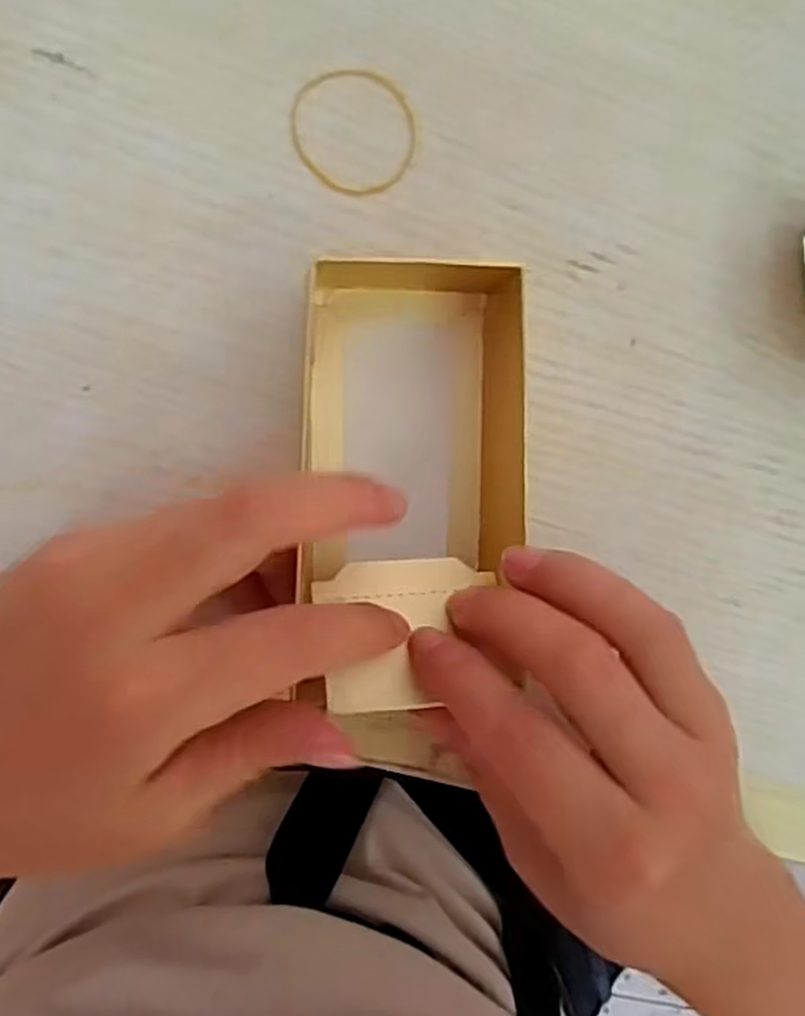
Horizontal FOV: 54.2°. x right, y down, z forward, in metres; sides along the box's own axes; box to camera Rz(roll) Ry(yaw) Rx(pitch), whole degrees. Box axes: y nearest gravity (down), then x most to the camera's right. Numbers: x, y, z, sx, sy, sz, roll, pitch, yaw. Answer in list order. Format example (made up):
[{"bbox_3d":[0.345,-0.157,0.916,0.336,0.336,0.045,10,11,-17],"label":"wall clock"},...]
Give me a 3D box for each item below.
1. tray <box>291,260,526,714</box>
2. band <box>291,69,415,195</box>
[{"bbox_3d":[0.002,-0.009,0.218,0.058,0.032,0.119,2,93,-9],"label":"tray"},{"bbox_3d":[-0.013,-0.108,0.225,0.035,0.004,0.035,-1,93,-9],"label":"band"}]

